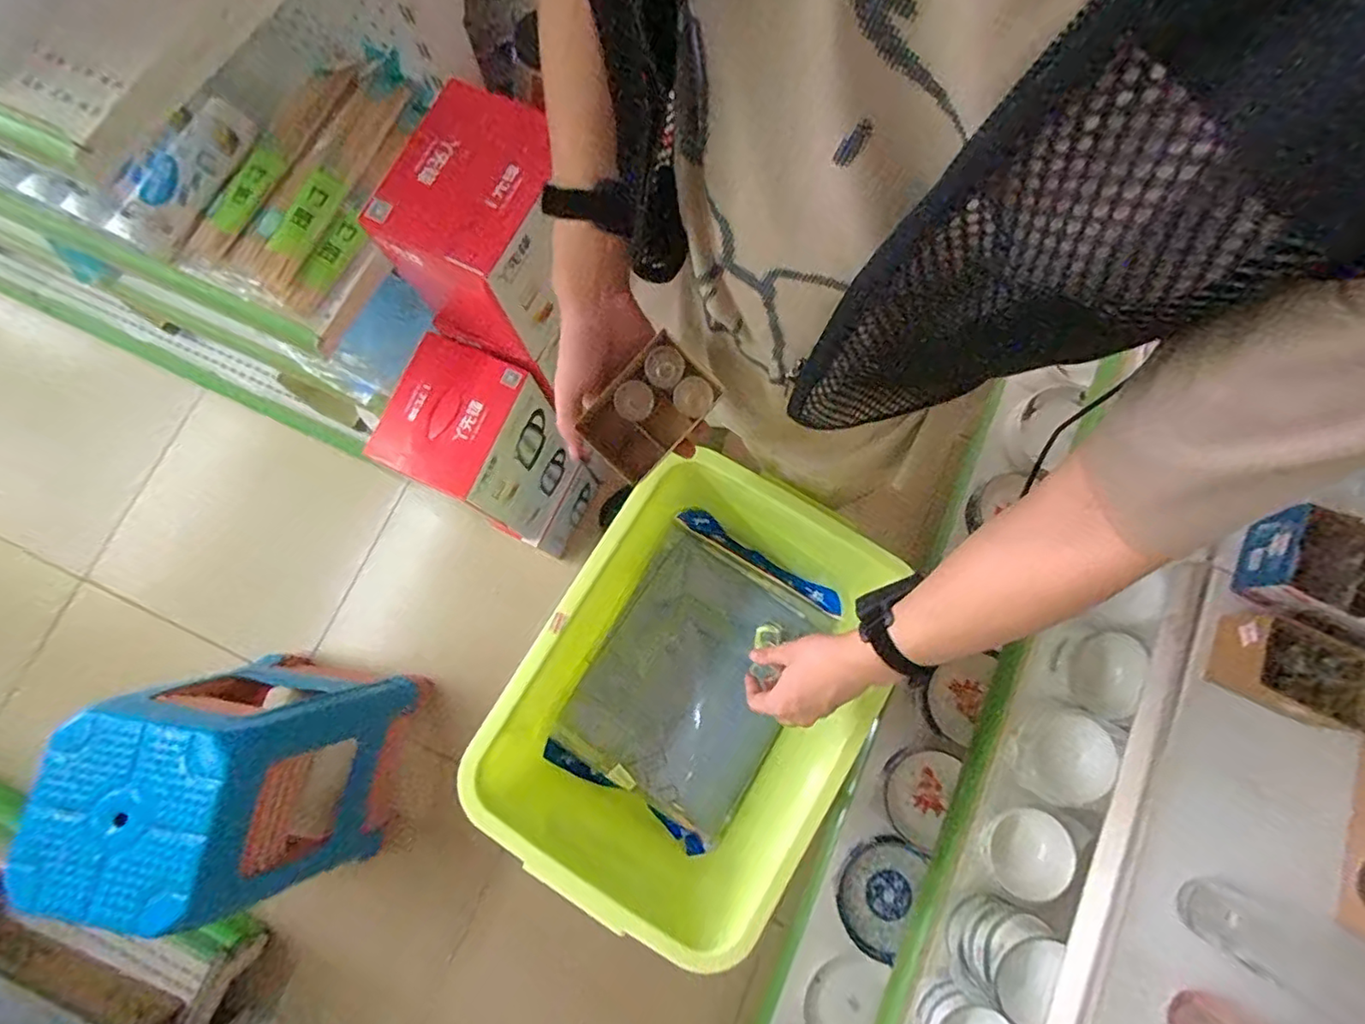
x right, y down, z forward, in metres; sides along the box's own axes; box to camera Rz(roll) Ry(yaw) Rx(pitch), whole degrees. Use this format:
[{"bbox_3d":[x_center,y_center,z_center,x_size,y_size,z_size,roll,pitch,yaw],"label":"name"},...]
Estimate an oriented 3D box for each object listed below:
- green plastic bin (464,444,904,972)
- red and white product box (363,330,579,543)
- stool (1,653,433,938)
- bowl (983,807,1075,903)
[{"bbox_3d":[0.014,0.242,0.814,0.359,0.275,0.581,29,80,6],"label":"green plastic bin"},{"bbox_3d":[-0.331,-0.102,1.032,0.169,0.401,0.200,25,80,5],"label":"red and white product box"},{"bbox_3d":[-0.785,0.473,1.104,0.335,0.533,0.339,12,79,3],"label":"stool"},{"bbox_3d":[0.477,0.475,0.831,0.110,0.046,0.105,0,79,0],"label":"bowl"}]

